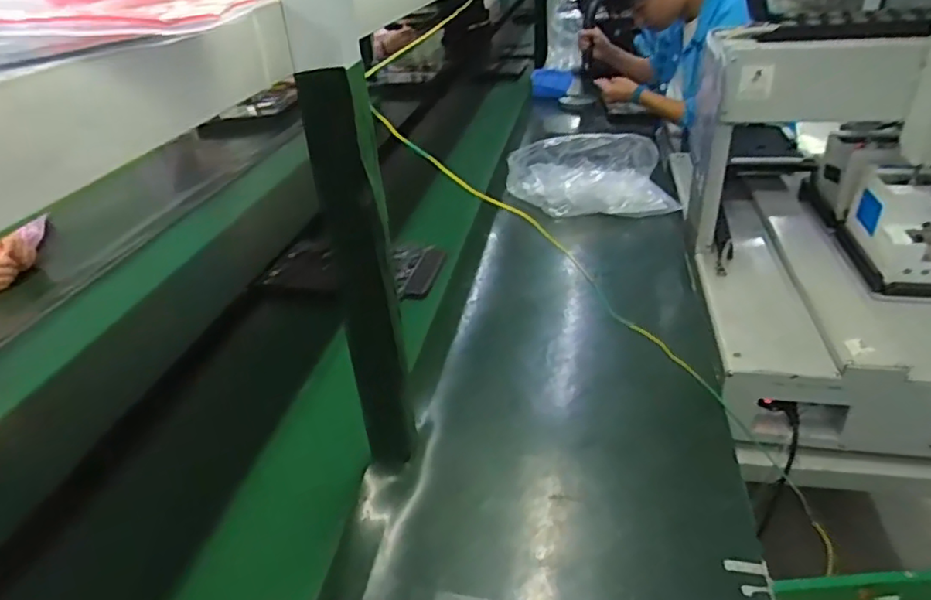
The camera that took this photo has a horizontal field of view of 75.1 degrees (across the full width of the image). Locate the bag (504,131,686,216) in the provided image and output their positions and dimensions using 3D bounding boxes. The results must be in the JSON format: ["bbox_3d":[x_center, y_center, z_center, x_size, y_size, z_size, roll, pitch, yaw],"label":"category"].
[{"bbox_3d":[0.228,-0.245,1.148,0.322,0.108,0.145,20,40,32],"label":"bag"}]

